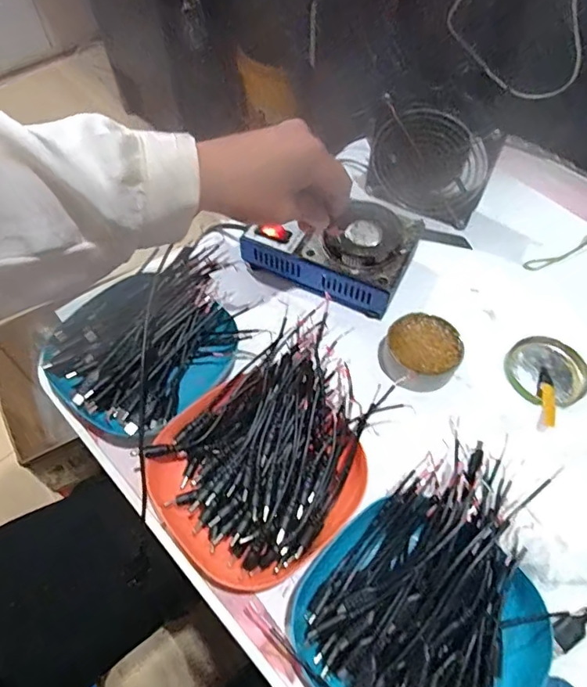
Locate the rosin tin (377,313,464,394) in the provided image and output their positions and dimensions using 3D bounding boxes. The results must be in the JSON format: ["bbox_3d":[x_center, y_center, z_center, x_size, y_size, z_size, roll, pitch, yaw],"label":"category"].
[{"bbox_3d":[0.107,0.008,0.425,0.065,0.028,0.059,-1,58,0],"label":"rosin tin"}]

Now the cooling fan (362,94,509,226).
[{"bbox_3d":[0.145,-0.192,0.523,0.121,0.099,0.038,30,41,18],"label":"cooling fan"}]

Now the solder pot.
[{"bbox_3d":[0.036,-0.095,0.469,0.145,0.055,0.089,21,59,11],"label":"solder pot"}]

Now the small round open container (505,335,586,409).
[{"bbox_3d":[0.219,0.024,0.428,0.061,0.011,0.065,0,58,0],"label":"small round open container"}]

